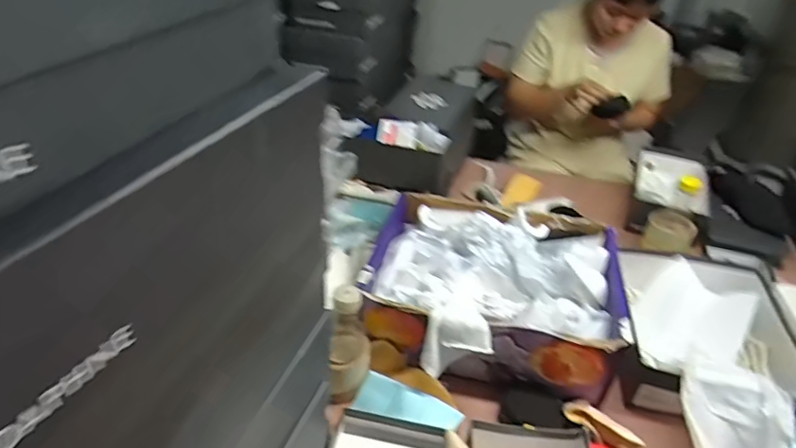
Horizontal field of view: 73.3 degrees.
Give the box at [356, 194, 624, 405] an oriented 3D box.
[{"bbox_3d":[0.145,0.114,0.919,0.401,0.136,0.346,10,35,10],"label":"box"}]

